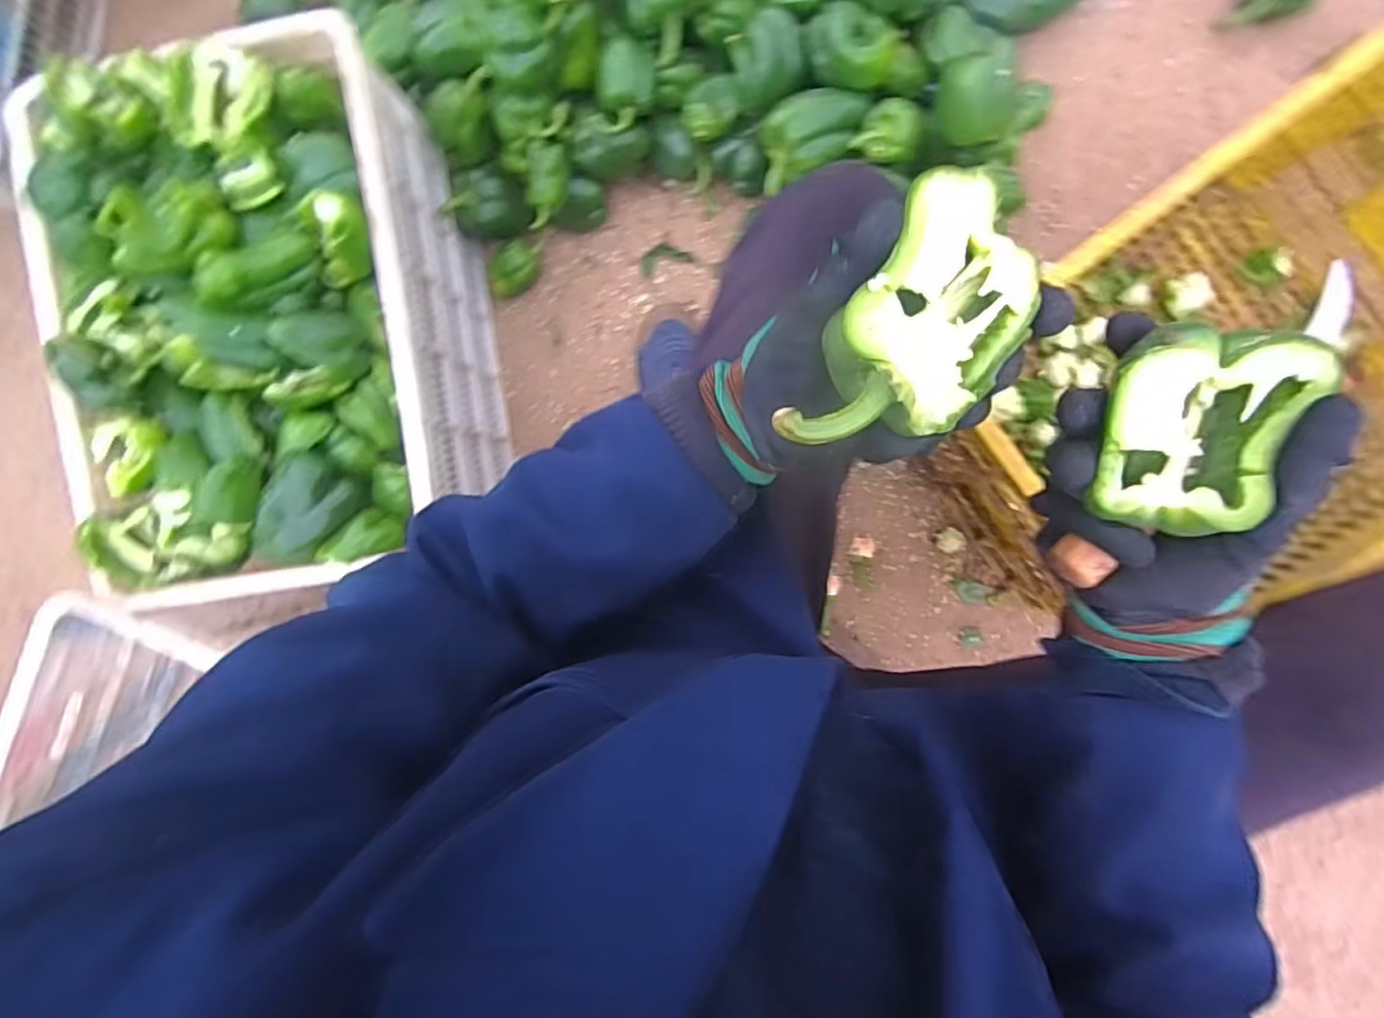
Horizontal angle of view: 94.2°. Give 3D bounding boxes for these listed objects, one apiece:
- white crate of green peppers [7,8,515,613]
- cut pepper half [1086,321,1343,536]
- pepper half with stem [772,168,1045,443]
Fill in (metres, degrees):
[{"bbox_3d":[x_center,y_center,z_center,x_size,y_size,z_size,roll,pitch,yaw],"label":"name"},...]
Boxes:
[{"bbox_3d":[-0.437,-0.185,0.701,0.356,0.288,0.497,-6,92,5],"label":"white crate of green peppers"},{"bbox_3d":[0.226,-0.035,0.285,0.071,0.042,0.090,16,87,21],"label":"cut pepper half"},{"bbox_3d":[0.091,-0.068,0.250,0.062,0.029,0.116,31,96,3],"label":"pepper half with stem"}]

